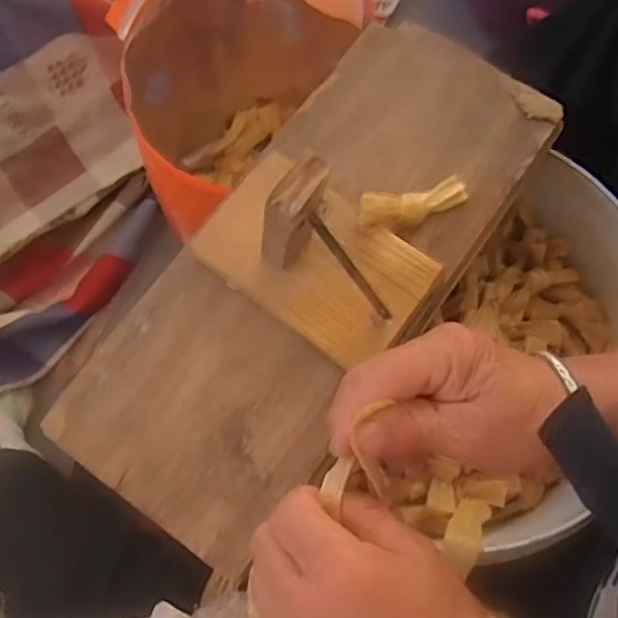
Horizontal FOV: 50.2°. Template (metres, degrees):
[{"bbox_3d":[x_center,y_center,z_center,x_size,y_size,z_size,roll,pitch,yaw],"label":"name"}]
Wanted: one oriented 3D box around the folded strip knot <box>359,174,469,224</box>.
[{"bbox_3d":[0.069,-0.070,0.435,0.076,0.018,0.019,-14,74,-20],"label":"folded strip knot"}]

